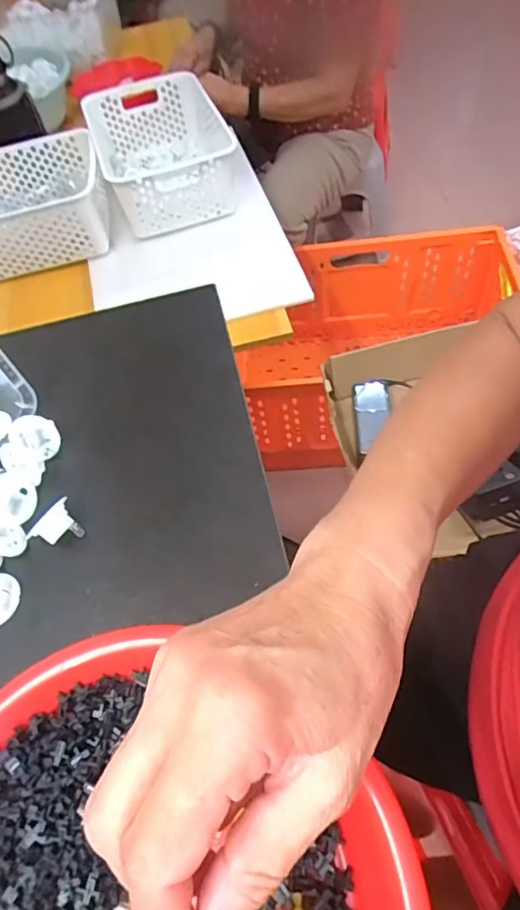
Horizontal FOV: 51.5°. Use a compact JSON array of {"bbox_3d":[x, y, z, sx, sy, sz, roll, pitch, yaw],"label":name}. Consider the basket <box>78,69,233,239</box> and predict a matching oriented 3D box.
[{"bbox_3d":[-0.167,-0.518,0.934,0.222,0.116,0.311,-15,57,-2],"label":"basket"}]

